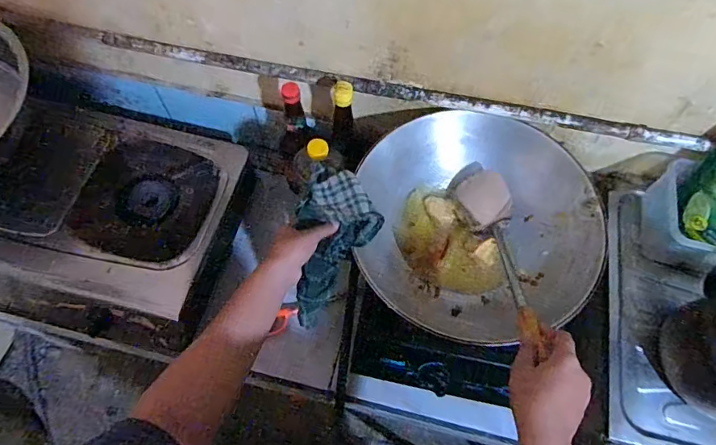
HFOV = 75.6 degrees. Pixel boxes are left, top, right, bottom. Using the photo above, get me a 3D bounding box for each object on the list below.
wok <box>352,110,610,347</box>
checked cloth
[{"bbox_3d":[0.191,0.004,0.733,0.363,0.100,0.341,1,66,-1],"label":"wok"},{"bbox_3d":[-0.043,0.041,0.651,0.117,0.060,0.223,17,103,6],"label":"checked cloth"}]

